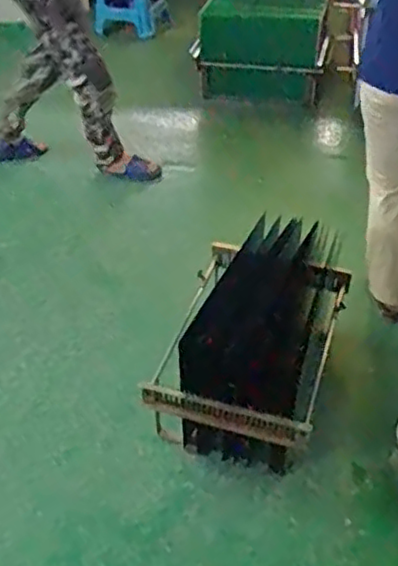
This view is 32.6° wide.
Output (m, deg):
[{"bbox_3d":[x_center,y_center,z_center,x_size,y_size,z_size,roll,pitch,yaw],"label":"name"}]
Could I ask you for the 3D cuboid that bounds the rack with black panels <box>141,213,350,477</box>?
[{"bbox_3d":[0.143,0.142,1.848,0.423,0.356,0.582,11,42,15],"label":"rack with black panels"}]

